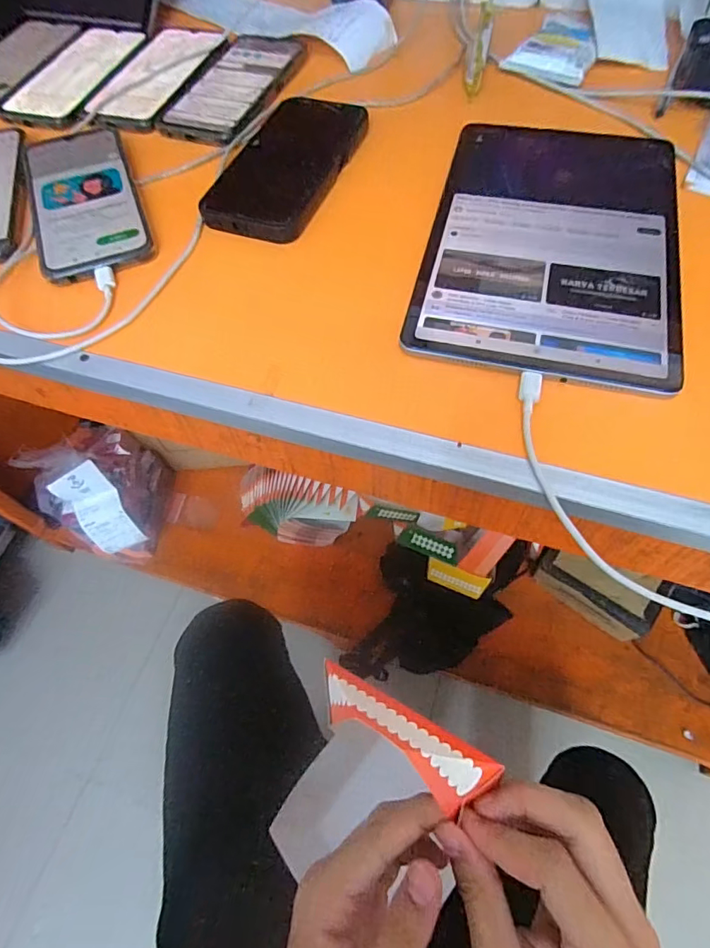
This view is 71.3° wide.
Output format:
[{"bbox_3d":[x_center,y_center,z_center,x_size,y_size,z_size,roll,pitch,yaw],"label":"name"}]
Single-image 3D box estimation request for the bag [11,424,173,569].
[{"bbox_3d":[-0.474,0.036,0.949,0.151,0.262,0.210,0,61,3],"label":"bag"}]

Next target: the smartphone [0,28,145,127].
[{"bbox_3d":[-0.271,-0.393,0.486,0.085,0.007,0.160,15,63,11],"label":"smartphone"}]

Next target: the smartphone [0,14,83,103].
[{"bbox_3d":[-0.346,-0.418,0.497,0.079,0.009,0.163,11,63,9],"label":"smartphone"}]

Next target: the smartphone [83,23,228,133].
[{"bbox_3d":[-0.185,-0.381,0.470,0.083,0.005,0.172,20,64,14],"label":"smartphone"}]

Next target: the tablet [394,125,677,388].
[{"bbox_3d":[0.137,-0.167,0.343,0.161,0.005,0.246,12,65,9],"label":"tablet"}]

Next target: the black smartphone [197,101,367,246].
[{"bbox_3d":[-0.053,-0.247,0.392,0.084,0.010,0.170,19,64,13],"label":"black smartphone"}]

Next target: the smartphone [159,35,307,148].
[{"bbox_3d":[-0.110,-0.356,0.455,0.085,0.008,0.168,17,64,12],"label":"smartphone"}]

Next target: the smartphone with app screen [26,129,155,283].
[{"bbox_3d":[-0.211,-0.216,0.385,0.078,0.009,0.165,-20,62,-8],"label":"smartphone with app screen"}]

